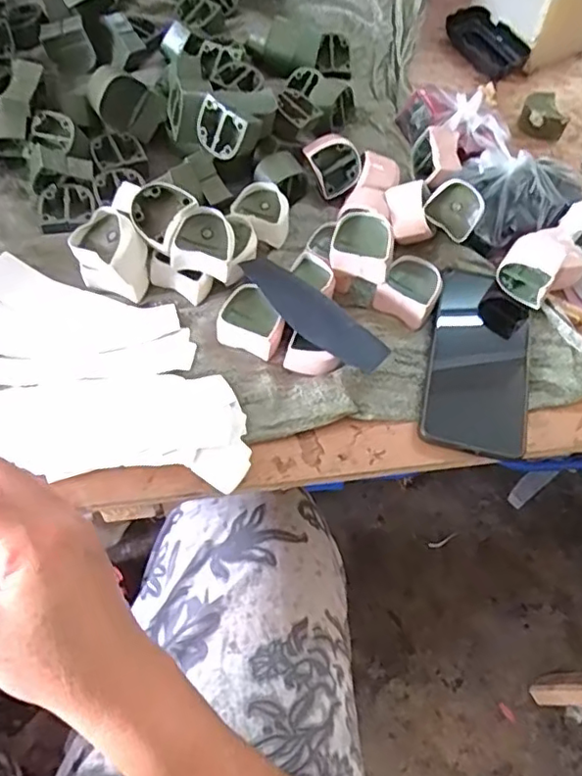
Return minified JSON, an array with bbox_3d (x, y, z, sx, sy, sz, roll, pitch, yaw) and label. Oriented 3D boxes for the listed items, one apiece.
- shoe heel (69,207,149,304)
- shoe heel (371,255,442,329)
[{"bbox_3d":[-0.136,-0.098,0.459,0.052,0.062,0.048,2,60,-4],"label":"shoe heel"},{"bbox_3d":[0.099,-0.080,0.489,0.046,0.028,0.048,38,64,16],"label":"shoe heel"}]

